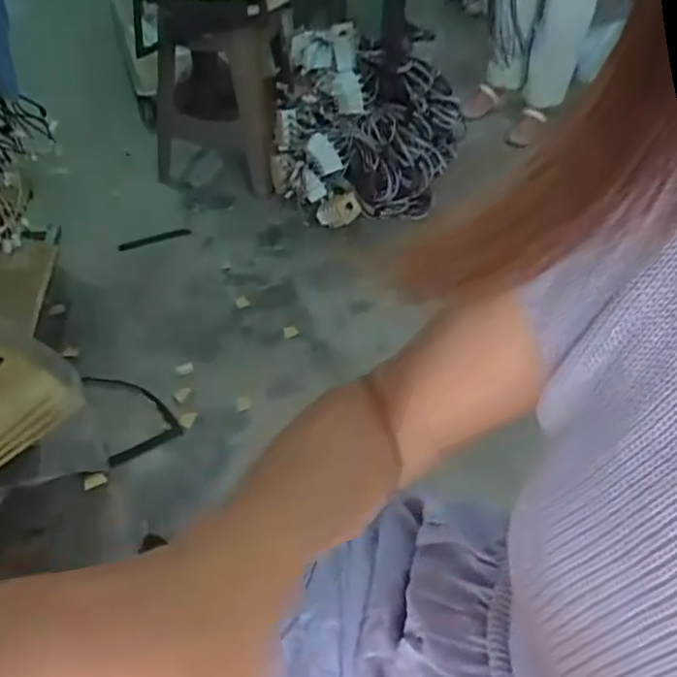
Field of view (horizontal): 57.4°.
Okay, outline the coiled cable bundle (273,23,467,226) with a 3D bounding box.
[{"bbox_3d":[0.090,-0.656,1.845,0.516,0.411,0.550,13,48,8],"label":"coiled cable bundle"}]

